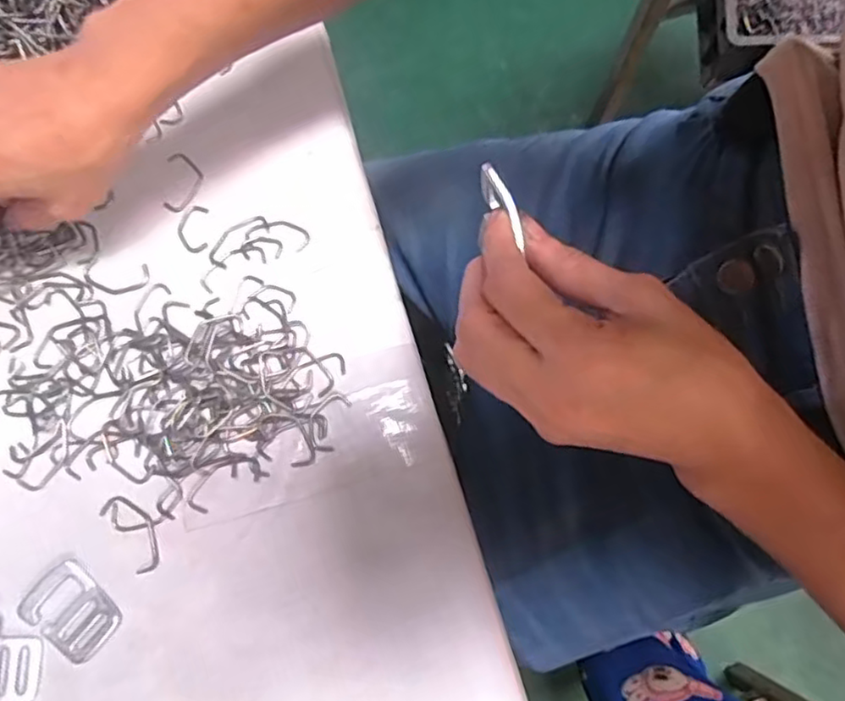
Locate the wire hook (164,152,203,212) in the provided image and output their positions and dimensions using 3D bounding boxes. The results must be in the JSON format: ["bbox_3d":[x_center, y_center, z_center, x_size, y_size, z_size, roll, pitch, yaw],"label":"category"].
[{"bbox_3d":[-0.140,-0.099,0.376,0.020,0.004,0.037,-1,76,-1],"label":"wire hook"}]

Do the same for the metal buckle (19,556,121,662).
[{"bbox_3d":[-0.174,0.129,0.316,0.046,0.004,0.034,41,79,9],"label":"metal buckle"}]

